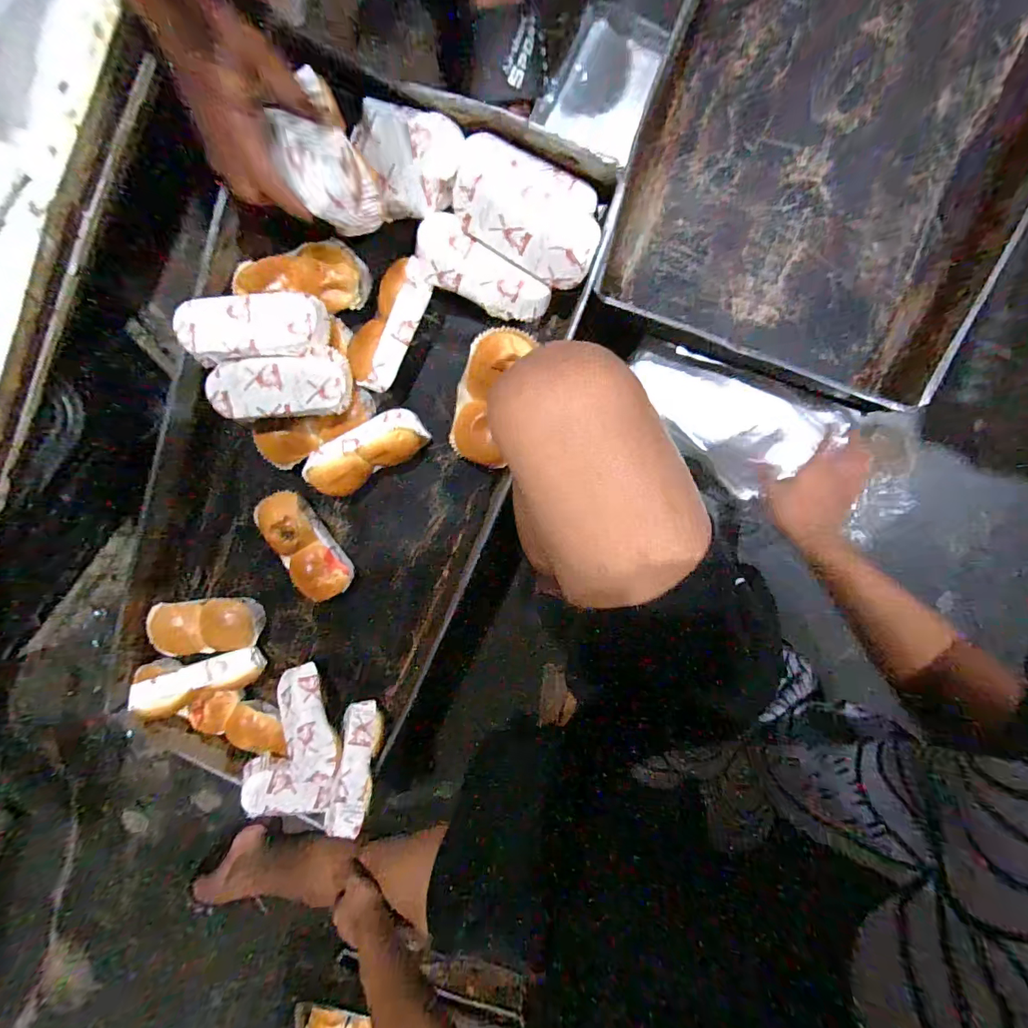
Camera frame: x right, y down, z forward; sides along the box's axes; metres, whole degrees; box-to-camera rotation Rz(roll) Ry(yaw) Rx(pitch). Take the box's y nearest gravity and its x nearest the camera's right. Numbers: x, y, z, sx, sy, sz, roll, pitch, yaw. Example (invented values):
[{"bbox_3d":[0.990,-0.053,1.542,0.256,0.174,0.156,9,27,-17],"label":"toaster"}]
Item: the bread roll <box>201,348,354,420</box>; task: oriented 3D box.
[{"bbox_3d":[-0.242,-0.134,0.484,0.139,0.056,0.064,-6,101,9],"label":"bread roll"}]

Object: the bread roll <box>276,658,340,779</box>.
[{"bbox_3d":[-0.265,0.267,0.586,0.062,0.039,0.141,-33,65,6],"label":"bread roll"}]

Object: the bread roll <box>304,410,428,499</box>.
[{"bbox_3d":[-0.169,-0.070,0.522,0.146,0.050,0.057,-28,92,6],"label":"bread roll"}]

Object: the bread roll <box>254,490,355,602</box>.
[{"bbox_3d":[-0.260,0.039,0.571,0.066,0.042,0.140,-33,105,-4],"label":"bread roll"}]

